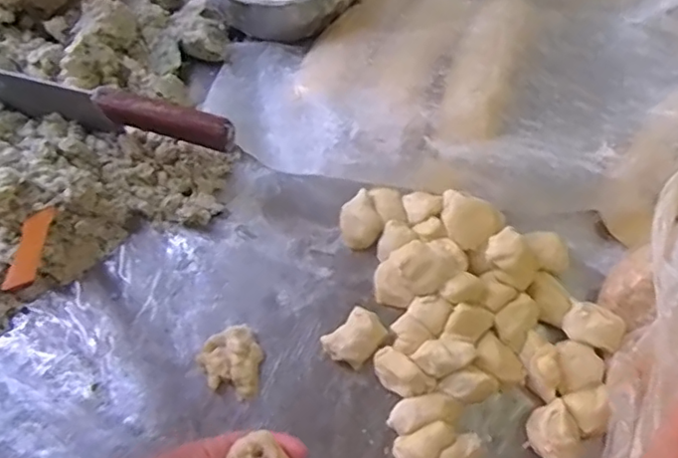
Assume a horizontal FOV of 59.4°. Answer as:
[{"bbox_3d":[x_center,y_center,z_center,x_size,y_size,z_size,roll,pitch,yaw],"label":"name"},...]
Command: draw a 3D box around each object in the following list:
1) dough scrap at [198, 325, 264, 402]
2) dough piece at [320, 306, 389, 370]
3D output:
[{"bbox_3d":[-0.087,0.112,0.492,0.048,0.014,0.056,-24,66,-11],"label":"dough scrap"},{"bbox_3d":[0.013,0.092,0.497,0.048,0.021,0.036,-37,69,-17],"label":"dough piece"}]

